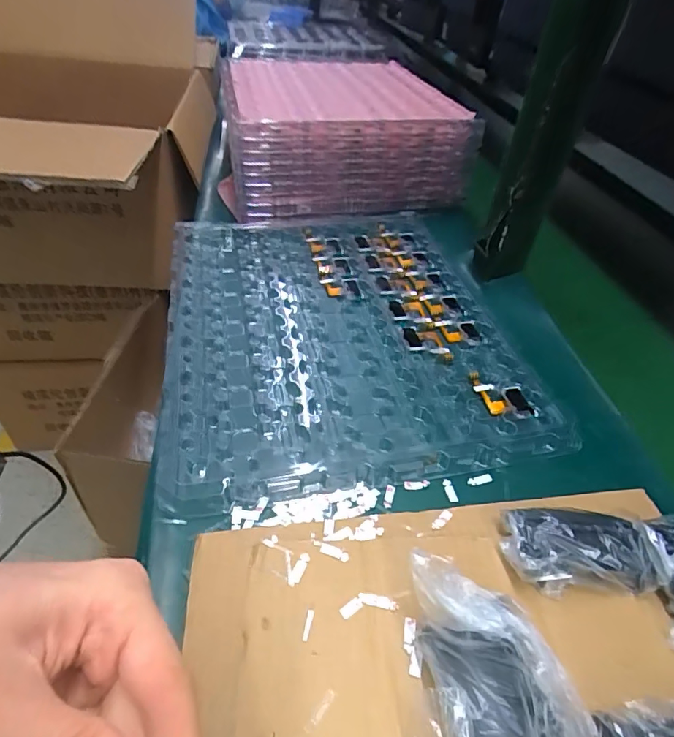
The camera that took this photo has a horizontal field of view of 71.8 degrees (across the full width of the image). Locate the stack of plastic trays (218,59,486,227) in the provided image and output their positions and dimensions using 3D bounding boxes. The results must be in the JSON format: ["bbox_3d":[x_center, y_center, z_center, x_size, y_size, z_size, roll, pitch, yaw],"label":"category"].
[{"bbox_3d":[-0.005,-0.338,0.667,0.291,0.108,0.345,-4,44,-11],"label":"stack of plastic trays"}]

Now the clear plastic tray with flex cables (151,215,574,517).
[{"bbox_3d":[-0.005,-0.051,0.442,0.292,0.026,0.360,-4,44,-12],"label":"clear plastic tray with flex cables"}]

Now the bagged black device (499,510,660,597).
[{"bbox_3d":[0.137,0.106,0.270,0.078,0.031,0.043,7,43,0],"label":"bagged black device"}]

